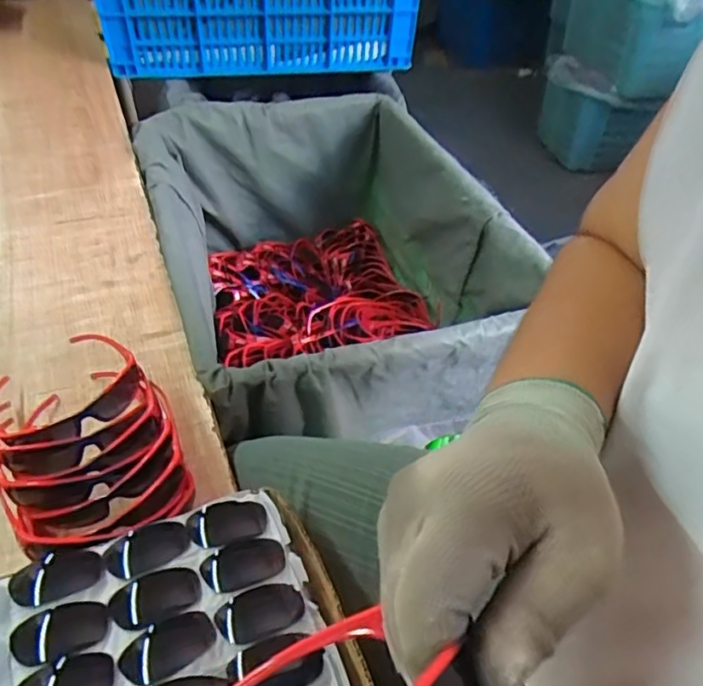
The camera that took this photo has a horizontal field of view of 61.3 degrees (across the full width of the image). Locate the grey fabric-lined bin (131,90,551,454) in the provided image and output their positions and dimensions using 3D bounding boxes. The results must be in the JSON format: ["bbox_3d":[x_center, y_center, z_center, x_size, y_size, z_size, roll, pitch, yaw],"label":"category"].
[{"bbox_3d":[-0.040,-0.111,0.982,0.473,0.323,0.711,-14,47,-17],"label":"grey fabric-lined bin"}]

